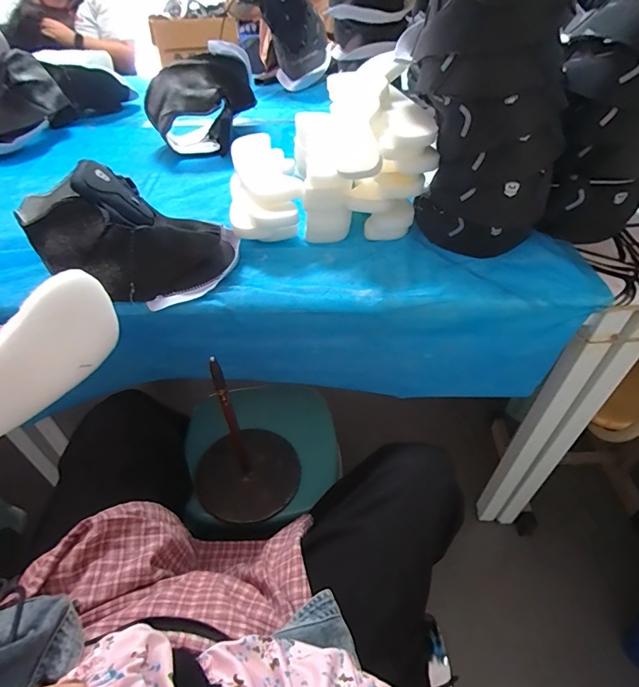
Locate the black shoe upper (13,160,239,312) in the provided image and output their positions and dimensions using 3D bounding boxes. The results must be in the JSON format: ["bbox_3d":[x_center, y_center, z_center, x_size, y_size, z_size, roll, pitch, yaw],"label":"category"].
[{"bbox_3d":[-0.259,-0.154,0.592,0.271,0.148,0.145,-2,45,-2],"label":"black shoe upper"}]

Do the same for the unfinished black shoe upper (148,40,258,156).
[{"bbox_3d":[-0.265,-0.554,0.997,0.250,0.179,0.192,-12,46,-12],"label":"unfinished black shoe upper"}]

